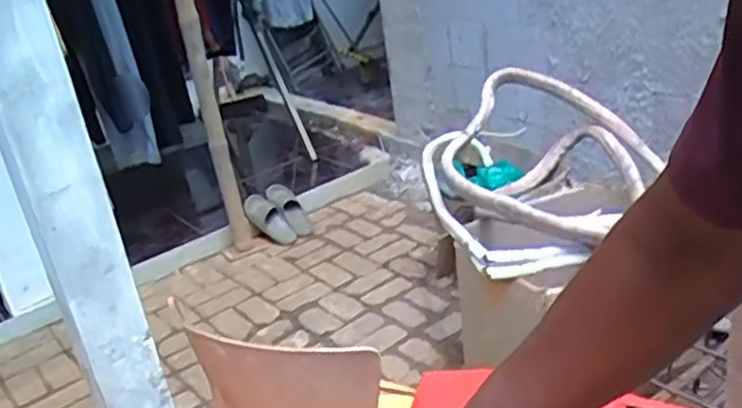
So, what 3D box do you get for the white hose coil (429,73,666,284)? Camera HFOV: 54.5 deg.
[{"bbox_3d":[0.459,-0.133,1.924,0.582,0.340,0.687,-8,23,1],"label":"white hose coil"}]

